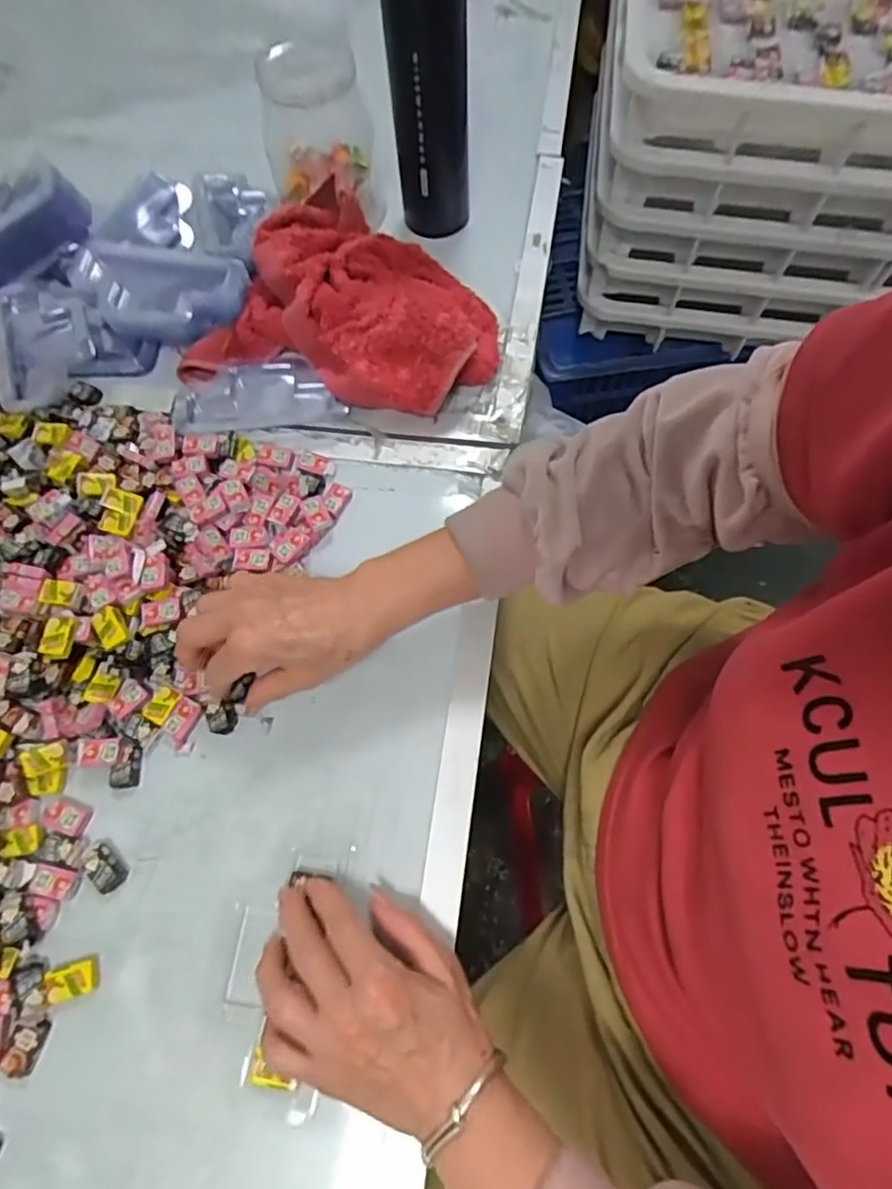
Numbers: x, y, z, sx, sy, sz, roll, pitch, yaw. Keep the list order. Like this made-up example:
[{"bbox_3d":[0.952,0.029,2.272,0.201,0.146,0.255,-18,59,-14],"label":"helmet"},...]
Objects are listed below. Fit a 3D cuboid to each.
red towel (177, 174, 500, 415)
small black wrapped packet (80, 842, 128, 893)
[{"bbox_3d":[-0.078,-0.245,0.530,0.254,0.057,0.178,14,69,7],"label":"red towel"},{"bbox_3d":[-0.214,0.169,0.388,0.031,0.008,0.018,42,75,17],"label":"small black wrapped packet"}]

